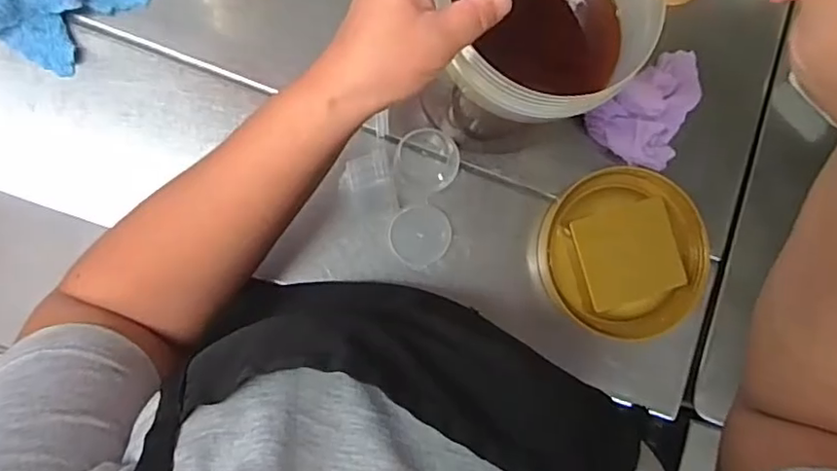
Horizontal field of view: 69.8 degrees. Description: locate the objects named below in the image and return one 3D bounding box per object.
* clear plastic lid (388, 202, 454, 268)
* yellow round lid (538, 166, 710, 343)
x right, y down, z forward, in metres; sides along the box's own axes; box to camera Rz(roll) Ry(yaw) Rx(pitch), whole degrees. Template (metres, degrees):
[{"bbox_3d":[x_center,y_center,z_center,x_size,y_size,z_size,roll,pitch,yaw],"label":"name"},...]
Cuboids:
[{"bbox_3d":[0.002,0.001,0.492,0.049,0.006,0.050,1,85,-8],"label":"clear plastic lid"},{"bbox_3d":[0.175,0.014,0.504,0.140,0.027,0.138,1,85,-8],"label":"yellow round lid"}]

